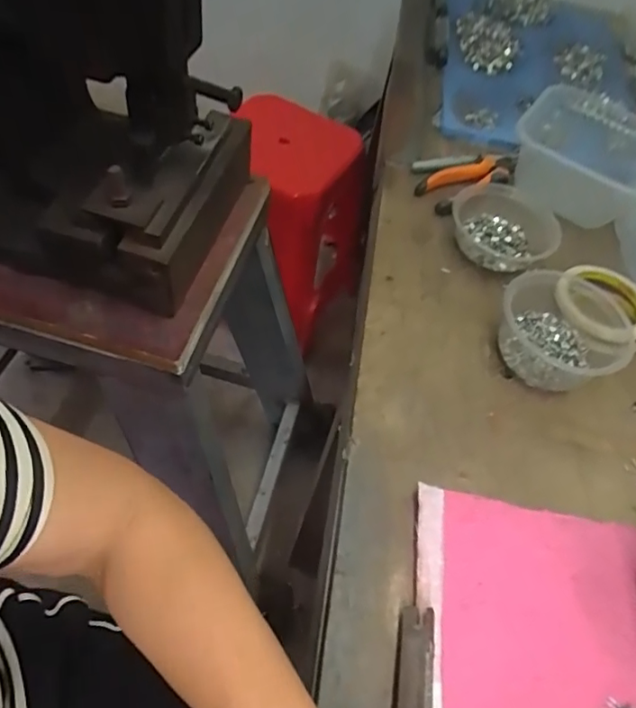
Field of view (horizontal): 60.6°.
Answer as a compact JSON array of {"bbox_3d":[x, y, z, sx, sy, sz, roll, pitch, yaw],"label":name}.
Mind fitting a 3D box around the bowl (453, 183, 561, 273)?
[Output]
[{"bbox_3d":[0.206,-0.143,0.596,0.118,0.037,0.128,-12,56,-14],"label":"bowl"}]

